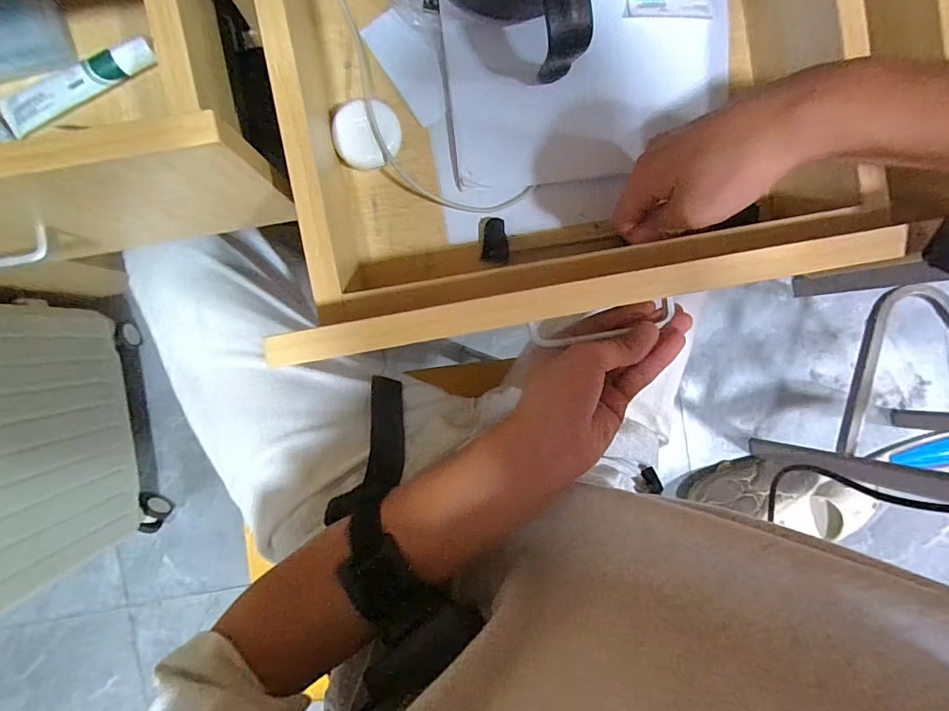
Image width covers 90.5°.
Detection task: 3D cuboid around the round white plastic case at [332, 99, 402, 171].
[{"bbox_3d":[-0.078,-0.160,0.343,0.047,0.017,0.046,0,91,-3],"label":"round white plastic case"}]

